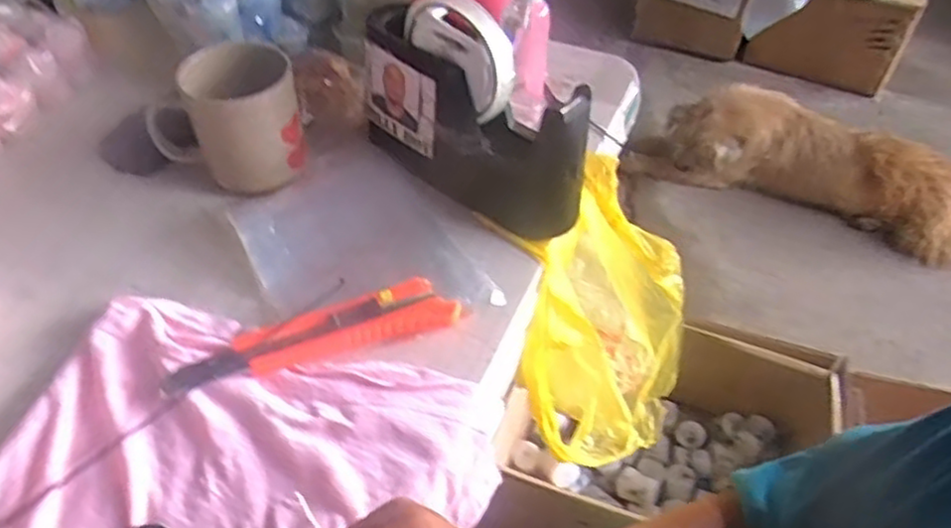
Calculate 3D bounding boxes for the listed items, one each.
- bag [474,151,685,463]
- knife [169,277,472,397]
[{"bbox_3d":[0.083,0.045,0.522,0.149,0.173,0.138,-22,51,-22],"label":"bag"},{"bbox_3d":[-0.094,0.039,0.425,0.168,0.017,0.037,-13,48,-14],"label":"knife"}]

